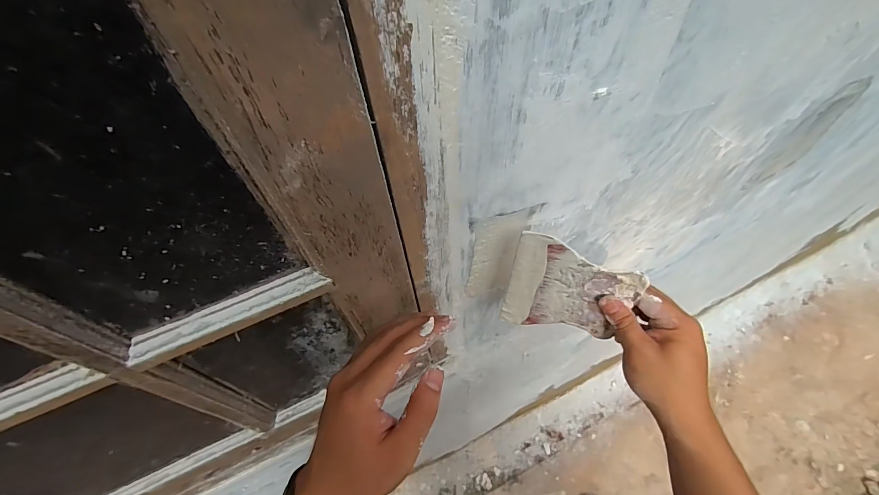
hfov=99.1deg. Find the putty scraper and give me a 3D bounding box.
[{"bbox_3d":[0.112,0.041,0.329,0.099,0.112,0.006,13,45,10],"label":"putty scraper"}]

